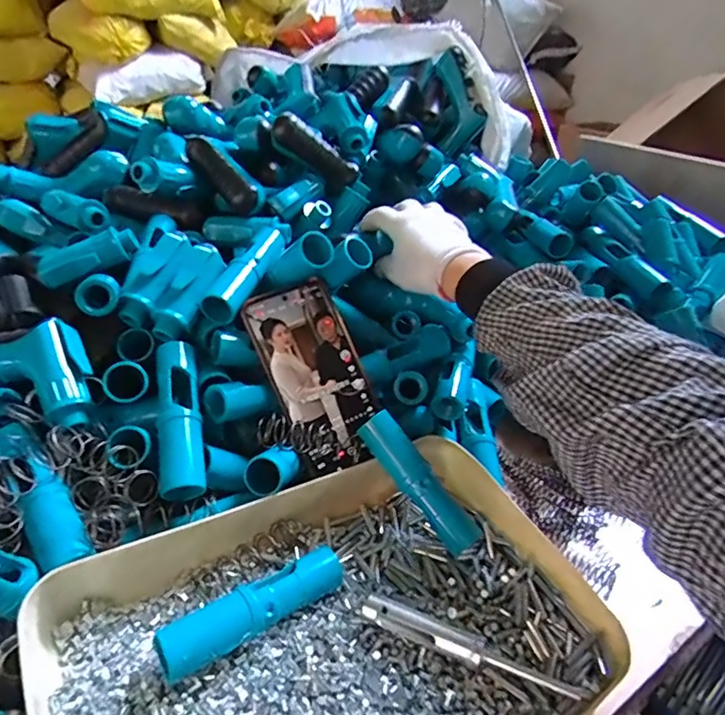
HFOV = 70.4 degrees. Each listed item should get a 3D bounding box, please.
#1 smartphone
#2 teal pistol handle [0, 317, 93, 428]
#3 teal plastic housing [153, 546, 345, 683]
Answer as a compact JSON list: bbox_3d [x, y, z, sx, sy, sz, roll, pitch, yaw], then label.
[{"bbox_3d":[-0.036,0.013,0.421,0.074,0.153,0.013,-23,-4,-21],"label":"smartphone"},{"bbox_3d":[-0.251,0.003,0.382,0.122,0.046,0.055,14,35,18],"label":"teal pistol handle"},{"bbox_3d":[-0.066,0.158,0.324,0.119,0.030,0.028,-23,40,-32],"label":"teal plastic housing"}]

